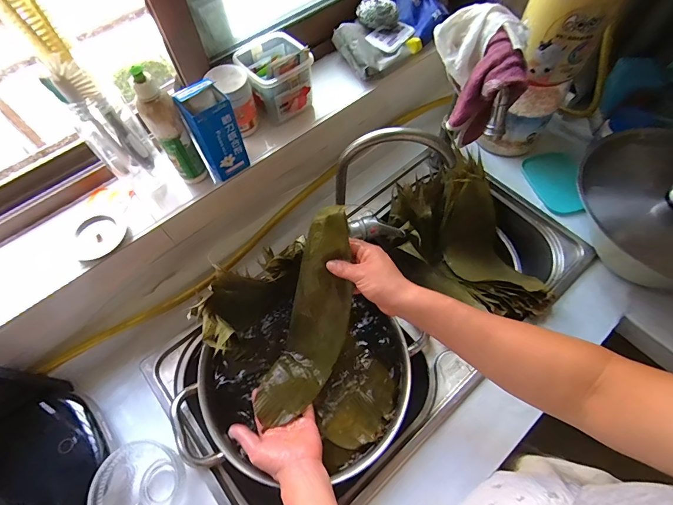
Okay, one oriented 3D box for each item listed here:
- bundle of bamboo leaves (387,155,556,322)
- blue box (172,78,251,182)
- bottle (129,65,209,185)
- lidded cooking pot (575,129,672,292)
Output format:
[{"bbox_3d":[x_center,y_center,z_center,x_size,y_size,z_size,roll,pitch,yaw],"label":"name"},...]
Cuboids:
[{"bbox_3d":[0.232,-0.009,0.698,0.231,0.174,0.326,-16,63,-7],"label":"bundle of bamboo leaves"},{"bbox_3d":[-0.172,-0.171,0.518,0.063,0.137,0.047,-30,65,-13],"label":"blue box"},{"bbox_3d":[-0.227,-0.164,0.500,0.044,0.162,0.042,-32,66,-14],"label":"bottle"},{"bbox_3d":[0.561,-0.057,0.625,0.288,0.128,0.276,-1,62,1],"label":"lidded cooking pot"}]

